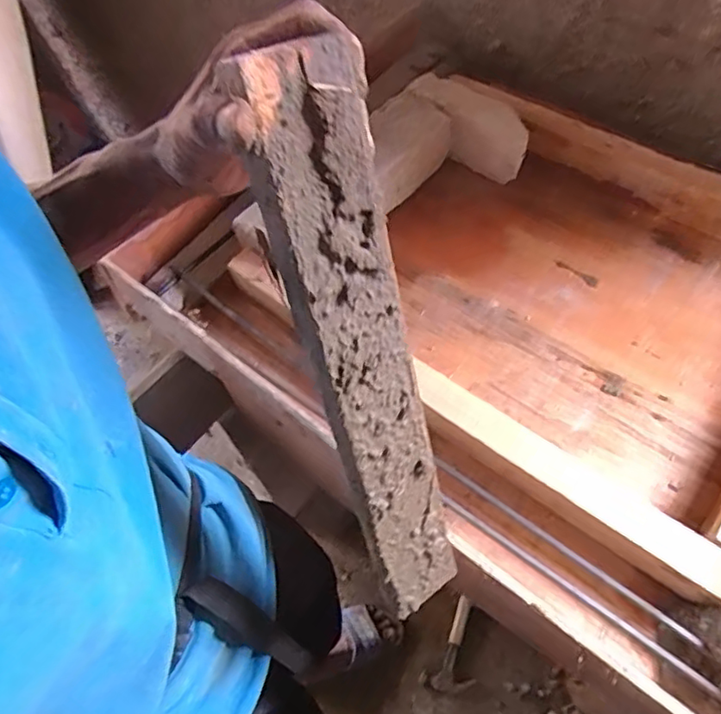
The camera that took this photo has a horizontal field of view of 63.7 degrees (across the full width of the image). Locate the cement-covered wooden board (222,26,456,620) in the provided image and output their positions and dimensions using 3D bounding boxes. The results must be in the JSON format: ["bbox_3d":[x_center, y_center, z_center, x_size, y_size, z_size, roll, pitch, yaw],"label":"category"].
[{"bbox_3d":[0.007,0.021,0.342,0.059,0.361,0.022,-17,30,-6],"label":"cement-covered wooden board"}]

